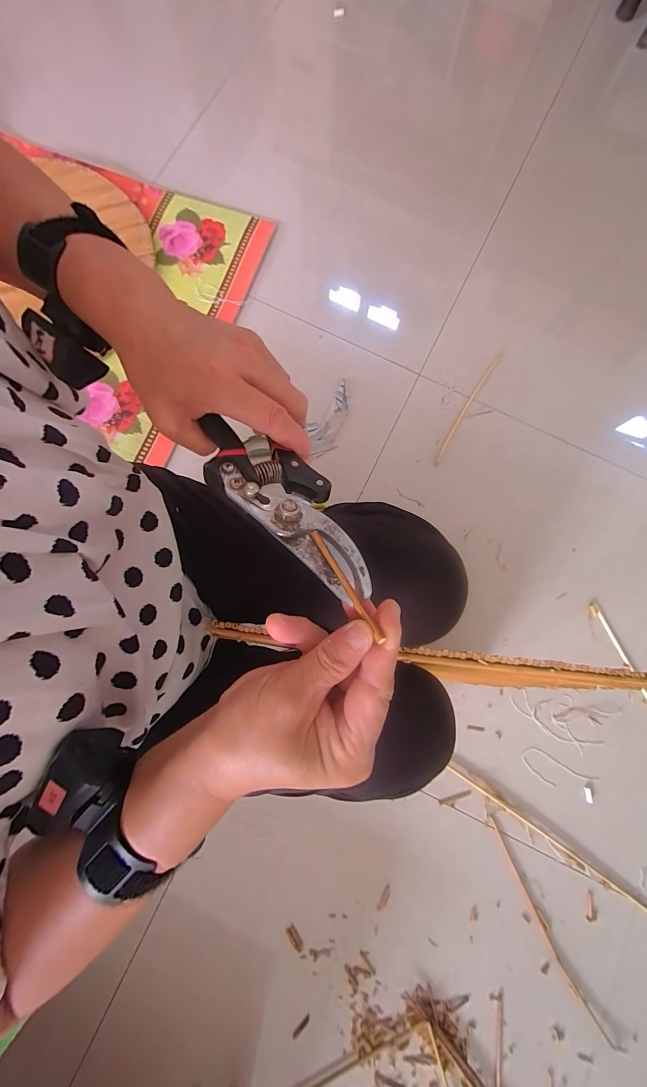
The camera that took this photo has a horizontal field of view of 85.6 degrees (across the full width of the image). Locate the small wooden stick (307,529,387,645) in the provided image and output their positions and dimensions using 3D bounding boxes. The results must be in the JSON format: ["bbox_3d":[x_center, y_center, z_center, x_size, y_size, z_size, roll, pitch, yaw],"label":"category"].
[{"bbox_3d":[0.010,0.020,0.185,0.004,0.004,0.068,-29,65,-6],"label":"small wooden stick"}]

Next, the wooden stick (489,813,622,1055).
[{"bbox_3d":[0.418,0.718,0.644,0.026,0.008,0.418,-28,81,-6],"label":"wooden stick"}]

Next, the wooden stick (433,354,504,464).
[{"bbox_3d":[0.335,-0.318,0.812,0.016,0.015,0.330,31,81,5],"label":"wooden stick"}]

